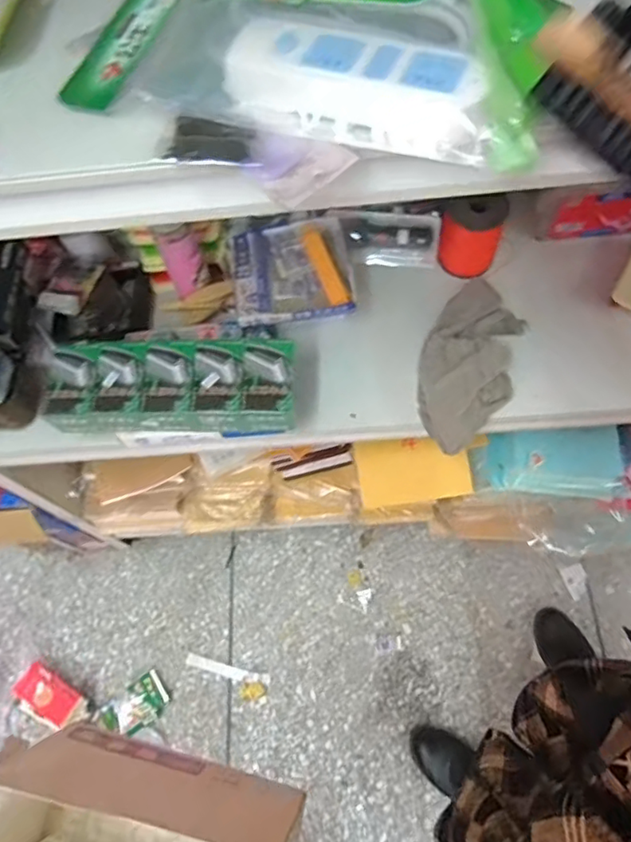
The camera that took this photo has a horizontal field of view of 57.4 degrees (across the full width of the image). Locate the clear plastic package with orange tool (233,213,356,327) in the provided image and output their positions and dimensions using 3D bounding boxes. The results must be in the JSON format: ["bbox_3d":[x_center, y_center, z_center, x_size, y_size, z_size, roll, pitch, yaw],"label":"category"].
[{"bbox_3d":[-0.035,-0.212,0.806,0.160,0.051,0.160,-10,82,10],"label":"clear plastic package with orange tool"}]

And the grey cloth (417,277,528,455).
[{"bbox_3d":[0.211,-0.091,0.781,0.125,0.082,0.252,16,69,13],"label":"grey cloth"}]

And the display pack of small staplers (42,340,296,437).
[{"bbox_3d":[-0.185,-0.042,0.762,0.323,0.073,0.112,-1,66,6],"label":"display pack of small staplers"}]

